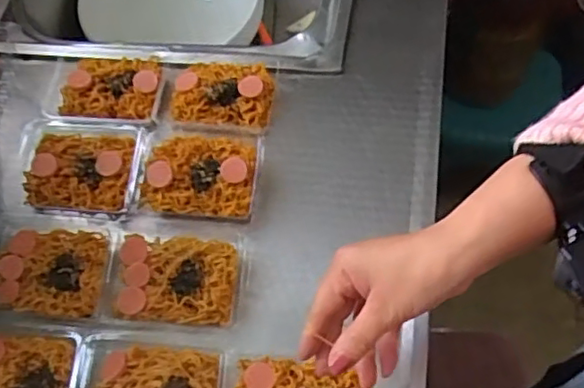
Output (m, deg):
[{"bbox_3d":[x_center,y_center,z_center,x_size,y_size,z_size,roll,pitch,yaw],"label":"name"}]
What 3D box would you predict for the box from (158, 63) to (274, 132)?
[{"bbox_3d":[-0.076,-0.098,0.595,0.112,0.025,0.077,3,64,8],"label":"box"}]

